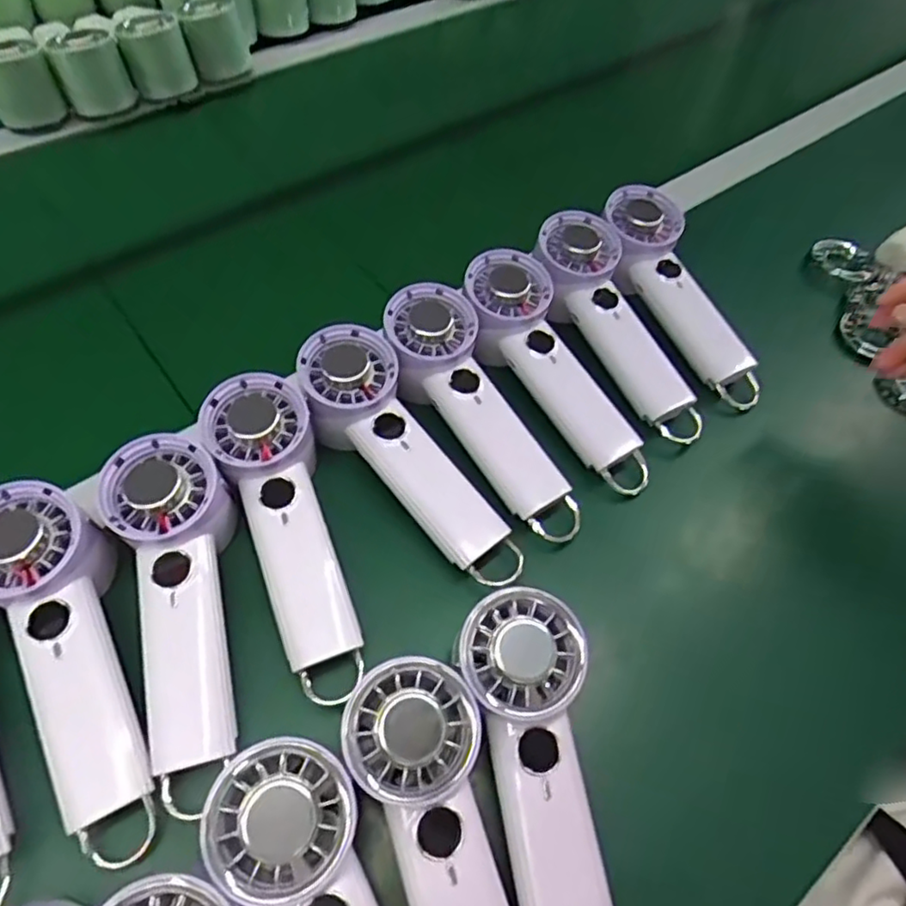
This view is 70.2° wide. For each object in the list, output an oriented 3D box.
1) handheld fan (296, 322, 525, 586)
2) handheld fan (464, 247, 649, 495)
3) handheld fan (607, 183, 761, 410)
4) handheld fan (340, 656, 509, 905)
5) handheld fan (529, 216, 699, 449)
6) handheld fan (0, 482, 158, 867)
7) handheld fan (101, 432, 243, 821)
[{"bbox_3d":[-0.029,0.004,0.418,0.062,0.047,0.197,-35,81,-23],"label":"handheld fan"},{"bbox_3d":[0.073,-0.059,0.457,0.066,0.040,0.199,-31,84,-21],"label":"handheld fan"},{"bbox_3d":[0.180,-0.119,0.501,0.061,0.046,0.193,-25,83,-18],"label":"handheld fan"},{"bbox_3d":[0.000,0.188,0.284,0.057,0.028,0.188,-15,79,-13],"label":"handheld fan"},{"bbox_3d":[0.125,-0.096,0.483,0.065,0.050,0.197,-27,83,-19],"label":"handheld fan"},{"bbox_3d":[-0.196,0.104,0.332,0.064,0.037,0.188,-23,76,-17],"label":"handheld fan"},{"bbox_3d":[-0.147,0.084,0.350,0.065,0.040,0.194,-10,72,-10],"label":"handheld fan"}]

